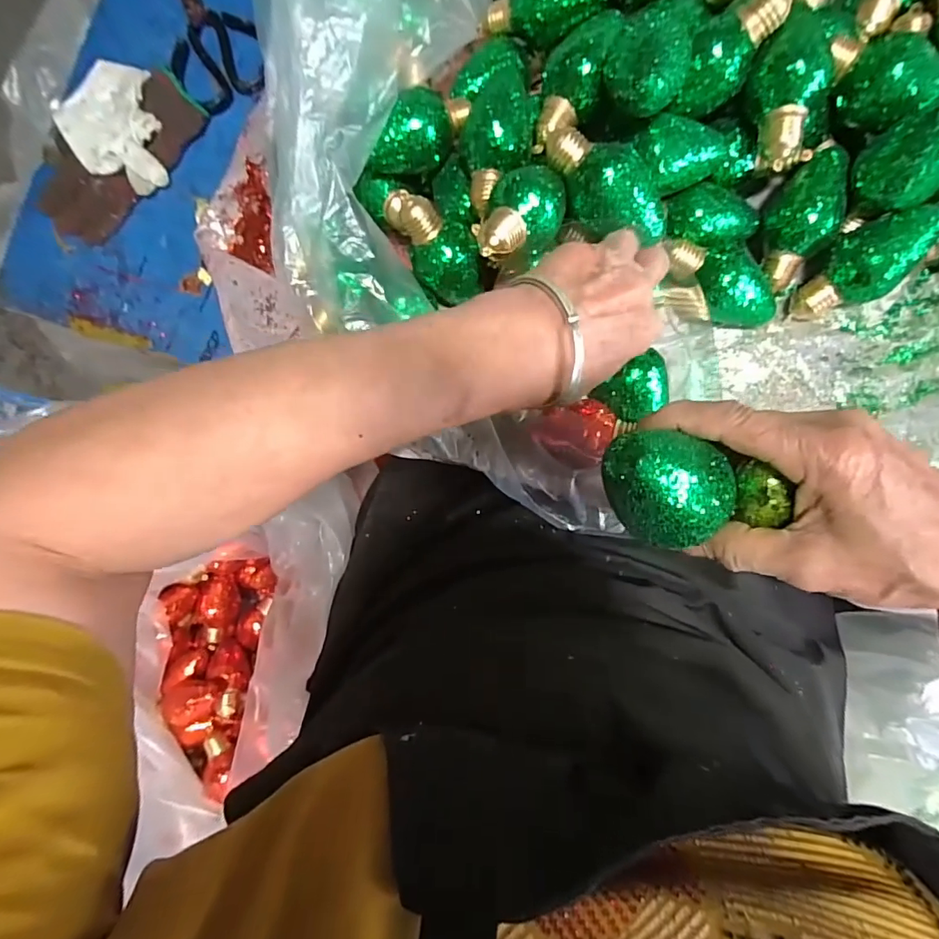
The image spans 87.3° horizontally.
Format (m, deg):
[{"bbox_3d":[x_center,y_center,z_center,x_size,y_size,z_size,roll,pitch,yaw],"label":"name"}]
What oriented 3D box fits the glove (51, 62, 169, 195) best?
[{"bbox_3d":[-0.347,-0.338,0.484,0.095,0.017,0.155,-35,81,3],"label":"glove"}]

